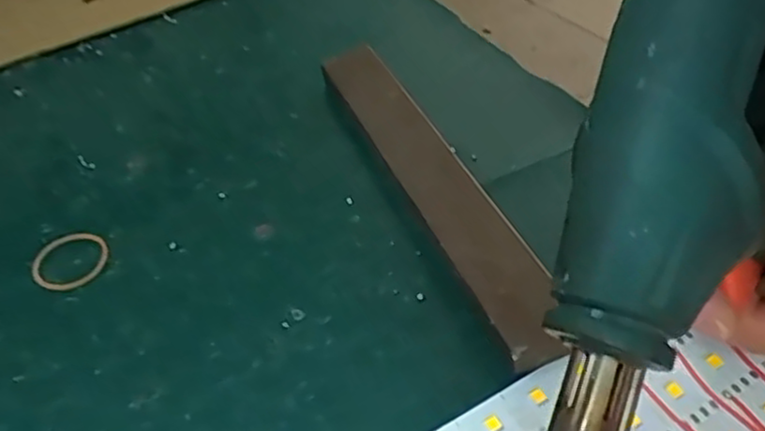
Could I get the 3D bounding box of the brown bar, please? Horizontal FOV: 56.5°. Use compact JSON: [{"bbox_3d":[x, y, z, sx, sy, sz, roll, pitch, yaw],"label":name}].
[{"bbox_3d":[0.018,-0.022,0.324,0.028,0.020,0.216,-19,45,-12],"label":"brown bar"}]

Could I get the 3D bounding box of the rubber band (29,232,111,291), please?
[{"bbox_3d":[-0.137,0.018,0.311,0.031,0.004,0.032,-19,45,-12],"label":"rubber band"}]

